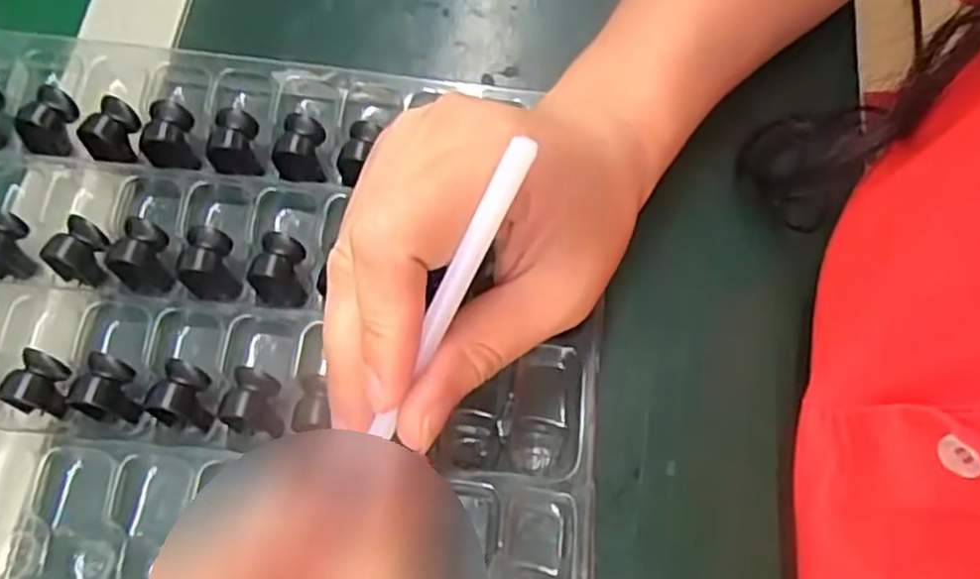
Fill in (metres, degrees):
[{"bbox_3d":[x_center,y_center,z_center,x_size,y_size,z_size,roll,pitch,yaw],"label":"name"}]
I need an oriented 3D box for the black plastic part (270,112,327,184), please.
[{"bbox_3d":[-0.072,-0.052,0.286,0.019,0.013,0.025,-2,70,-3],"label":"black plastic part"}]

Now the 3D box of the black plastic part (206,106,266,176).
[{"bbox_3d":[-0.097,-0.055,0.285,0.020,0.016,0.021,-7,70,-4],"label":"black plastic part"}]

